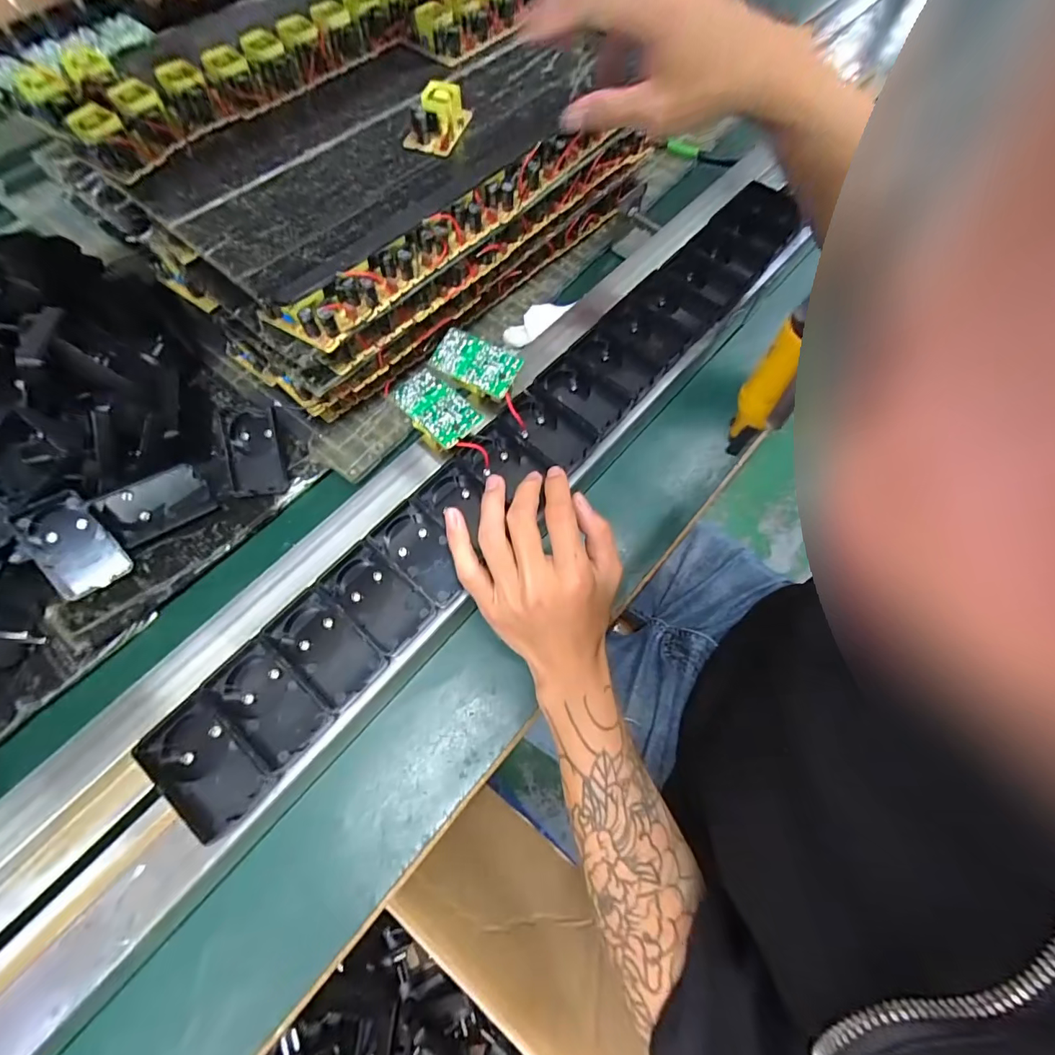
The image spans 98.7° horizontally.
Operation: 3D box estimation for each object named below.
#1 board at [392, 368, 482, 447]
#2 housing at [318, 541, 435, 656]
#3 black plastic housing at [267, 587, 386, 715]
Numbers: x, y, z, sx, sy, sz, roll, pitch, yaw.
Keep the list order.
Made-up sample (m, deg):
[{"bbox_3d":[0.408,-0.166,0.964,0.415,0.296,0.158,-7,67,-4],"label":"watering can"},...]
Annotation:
[{"bbox_3d":[-0.065,-0.083,0.336,0.063,0.027,0.037,43,74,13],"label":"board"},{"bbox_3d":[-0.099,0.047,0.299,0.068,0.017,0.043,41,74,12],"label":"housing"},{"bbox_3d":[-0.125,0.076,0.285,0.071,0.018,0.040,43,74,13],"label":"black plastic housing"}]

